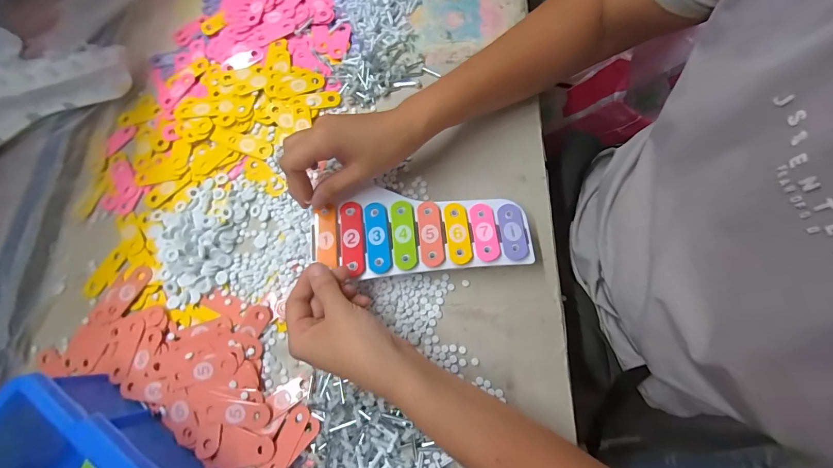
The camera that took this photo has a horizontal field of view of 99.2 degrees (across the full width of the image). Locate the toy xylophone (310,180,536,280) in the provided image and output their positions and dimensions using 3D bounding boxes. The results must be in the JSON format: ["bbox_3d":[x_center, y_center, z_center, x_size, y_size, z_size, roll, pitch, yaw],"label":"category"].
[{"bbox_3d":[0.001,-0.002,0.375,0.227,0.023,0.094,1,73,7],"label":"toy xylophone"}]

